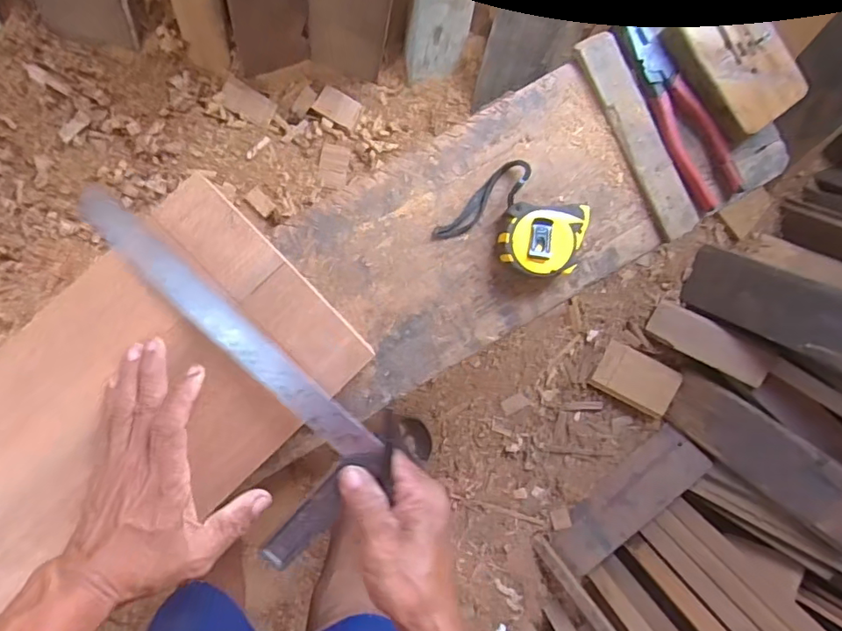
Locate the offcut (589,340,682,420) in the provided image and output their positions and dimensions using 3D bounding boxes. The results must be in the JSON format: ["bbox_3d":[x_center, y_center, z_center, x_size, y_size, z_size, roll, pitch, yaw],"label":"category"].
[{"bbox_3d":[0.440,0.133,1.111,0.166,0.017,0.111,26,112,3],"label":"offcut"}]

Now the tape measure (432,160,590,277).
[{"bbox_3d":[0.086,-0.086,0.471,0.113,0.040,0.085,23,93,-10],"label":"tape measure"}]

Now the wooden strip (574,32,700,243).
[{"bbox_3d":[0.197,-0.161,0.490,0.042,0.013,0.190,-32,99,-3],"label":"wooden strip"}]

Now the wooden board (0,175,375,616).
[{"bbox_3d":[-0.373,0.202,0.407,0.720,0.019,0.194,-41,100,-4],"label":"wooden board"}]

